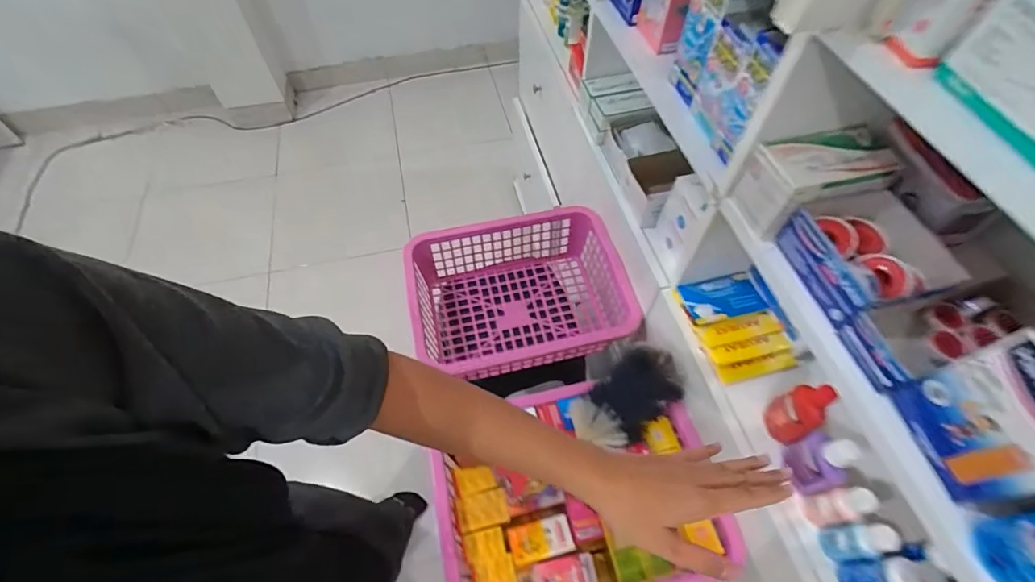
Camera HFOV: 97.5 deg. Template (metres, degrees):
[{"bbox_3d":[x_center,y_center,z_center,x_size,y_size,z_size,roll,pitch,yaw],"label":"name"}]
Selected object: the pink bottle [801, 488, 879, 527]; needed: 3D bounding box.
[{"bbox_3d":[0.367,0.249,0.524,0.041,0.088,0.034,-8,58,-5],"label":"pink bottle"}]

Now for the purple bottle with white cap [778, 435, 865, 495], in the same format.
[{"bbox_3d":[0.354,0.202,0.535,0.028,0.108,0.057,-17,59,-11],"label":"purple bottle with white cap"}]

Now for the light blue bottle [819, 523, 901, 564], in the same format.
[{"bbox_3d":[0.379,0.281,0.507,0.034,0.091,0.034,-7,58,-5],"label":"light blue bottle"}]

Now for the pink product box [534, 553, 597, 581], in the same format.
[{"bbox_3d":[0.069,0.405,0.638,0.085,0.017,0.052,-9,58,-6],"label":"pink product box"}]

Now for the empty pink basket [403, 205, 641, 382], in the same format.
[{"bbox_3d":[0.014,0.016,0.915,0.399,0.154,0.298,-12,58,-8],"label":"empty pink basket"}]

